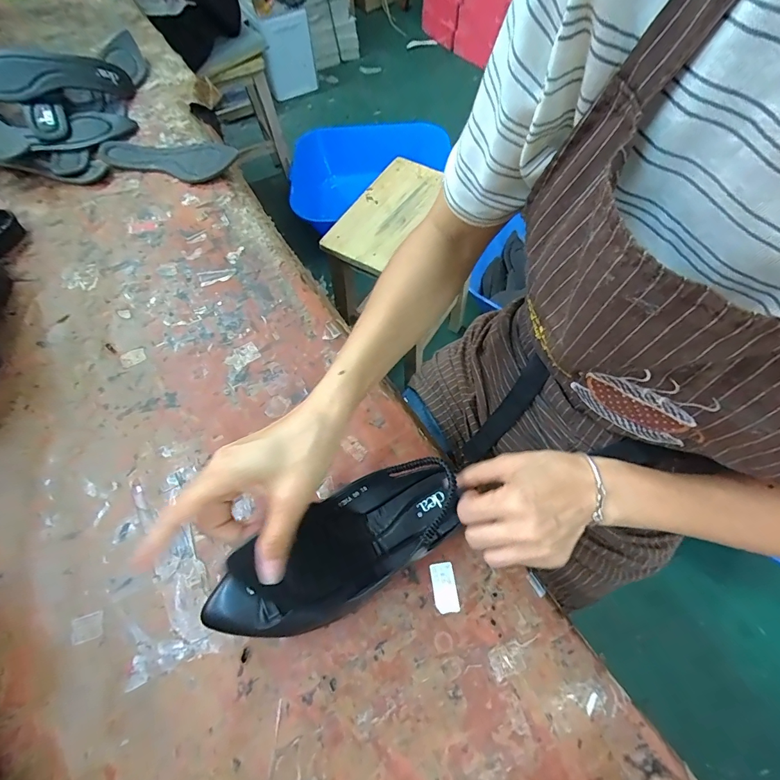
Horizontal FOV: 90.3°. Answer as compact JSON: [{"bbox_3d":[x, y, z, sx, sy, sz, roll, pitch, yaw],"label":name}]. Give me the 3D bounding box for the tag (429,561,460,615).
[{"bbox_3d":[0.049,0.177,0.349,0.021,0.004,0.040,-7,63,-2],"label":"tag"}]

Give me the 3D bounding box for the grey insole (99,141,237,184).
[{"bbox_3d":[-0.343,-0.369,0.605,0.232,0.030,0.086,12,64,8],"label":"grey insole"}]

